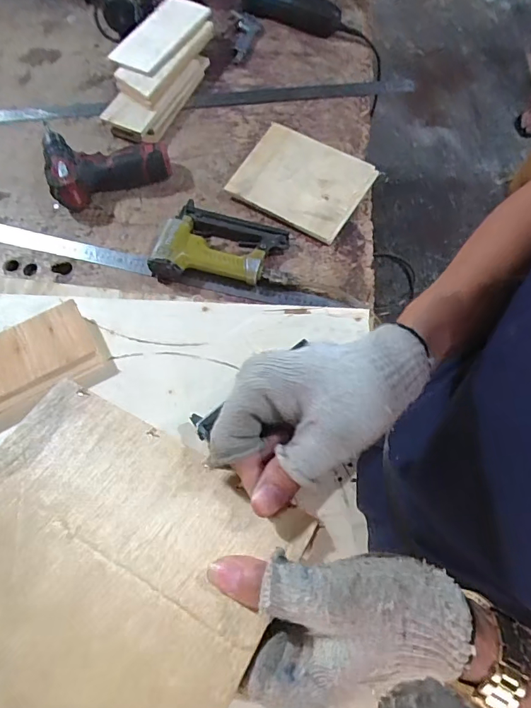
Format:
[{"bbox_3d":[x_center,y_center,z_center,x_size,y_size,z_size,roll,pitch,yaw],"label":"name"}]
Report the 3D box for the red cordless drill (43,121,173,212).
[{"bbox_3d":[-0.290,-0.357,0.795,0.203,0.057,0.168,-24,71,-8],"label":"red cordless drill"}]

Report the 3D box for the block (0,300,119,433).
[{"bbox_3d":[-0.333,0.018,0.630,0.209,0.037,0.121,-27,71,-9],"label":"block"}]

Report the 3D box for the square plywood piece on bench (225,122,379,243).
[{"bbox_3d":[0.065,-0.303,0.774,0.208,0.017,0.172,32,78,9],"label":"square plywood piece on bench"}]

